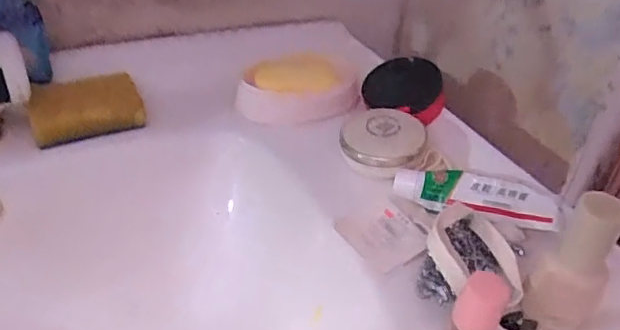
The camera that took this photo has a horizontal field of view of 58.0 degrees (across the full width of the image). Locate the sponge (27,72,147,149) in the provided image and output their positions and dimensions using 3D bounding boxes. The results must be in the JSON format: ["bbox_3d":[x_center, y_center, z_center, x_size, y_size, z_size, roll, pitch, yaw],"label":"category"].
[{"bbox_3d":[-0.195,-0.048,0.490,0.092,0.050,0.021,-14,-6,-22],"label":"sponge"}]

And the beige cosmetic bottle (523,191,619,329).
[{"bbox_3d":[0.158,0.058,0.335,0.039,0.085,0.032,22,38,25],"label":"beige cosmetic bottle"}]

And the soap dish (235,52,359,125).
[{"bbox_3d":[-0.012,-0.079,0.546,0.119,0.034,0.092,0,34,-5],"label":"soap dish"}]

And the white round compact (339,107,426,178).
[{"bbox_3d":[0.063,-0.024,0.479,0.069,0.020,0.067,13,56,15],"label":"white round compact"}]

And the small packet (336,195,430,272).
[{"bbox_3d":[0.055,0.051,0.418,0.049,0.008,0.061,-30,49,-15],"label":"small packet"}]

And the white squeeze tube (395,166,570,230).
[{"bbox_3d":[0.129,0.022,0.432,0.125,0.019,0.032,16,35,17],"label":"white squeeze tube"}]

